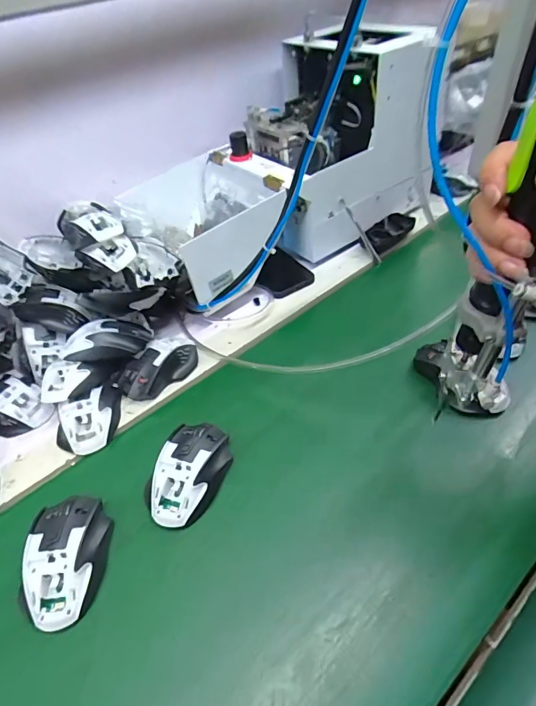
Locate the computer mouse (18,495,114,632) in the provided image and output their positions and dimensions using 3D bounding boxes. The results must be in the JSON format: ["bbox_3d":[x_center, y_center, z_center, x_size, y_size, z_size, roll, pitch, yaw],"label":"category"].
[{"bbox_3d":[-0.190,0.191,0.406,0.069,0.036,0.112,-10,45,-6],"label":"computer mouse"}]

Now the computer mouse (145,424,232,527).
[{"bbox_3d":[-0.085,0.124,0.460,0.078,0.038,0.116,18,49,21],"label":"computer mouse"}]

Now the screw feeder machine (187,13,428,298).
[{"bbox_3d":[0.043,-0.306,0.696,0.491,0.298,0.222,-29,50,-23],"label":"screw feeder machine"}]

